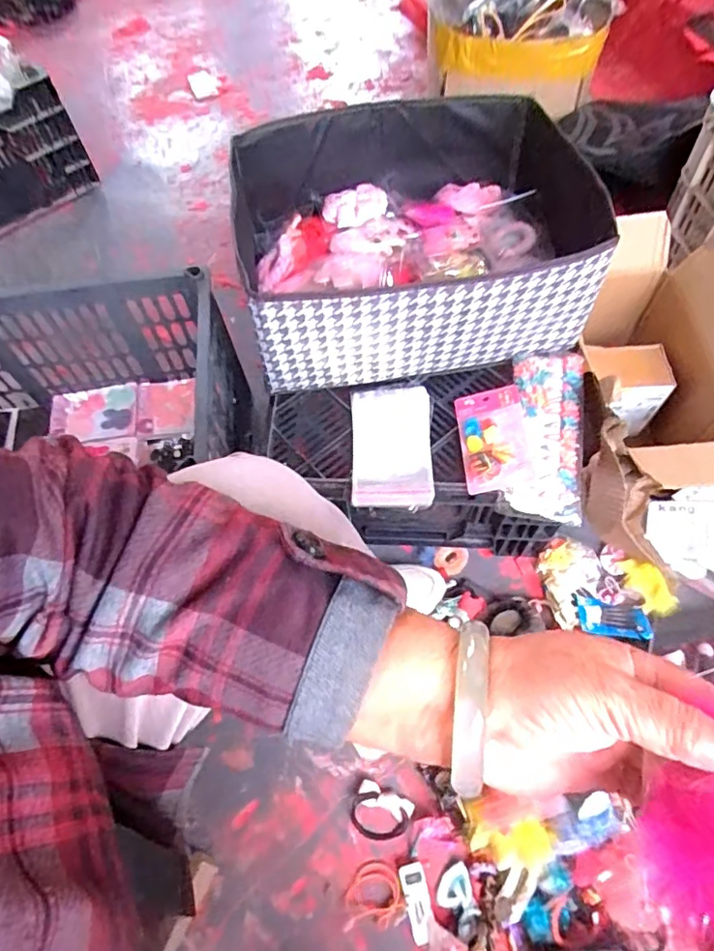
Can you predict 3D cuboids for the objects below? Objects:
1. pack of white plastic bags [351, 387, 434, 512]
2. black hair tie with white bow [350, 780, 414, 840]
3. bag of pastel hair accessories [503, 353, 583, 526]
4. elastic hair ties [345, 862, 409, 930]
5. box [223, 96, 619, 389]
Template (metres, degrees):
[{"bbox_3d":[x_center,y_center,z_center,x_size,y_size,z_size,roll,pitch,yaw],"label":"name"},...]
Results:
[{"bbox_3d":[0.043,-0.038,0.688,0.095,0.019,0.166,0,61,4],"label":"pack of white plastic bags"},{"bbox_3d":[0.027,0.398,0.659,0.066,0.008,0.053,20,65,14],"label":"black hair tie with white bow"},{"bbox_3d":[0.231,-0.053,0.684,0.082,0.032,0.225,7,62,7],"label":"bag of pastel hair accessories"},{"bbox_3d":[0.016,0.467,0.620,0.069,0.009,0.059,-16,62,-5],"label":"elastic hair ties"},{"bbox_3d":[0.074,-0.297,0.709,0.431,0.162,0.339,-12,61,-3],"label":"box"}]

